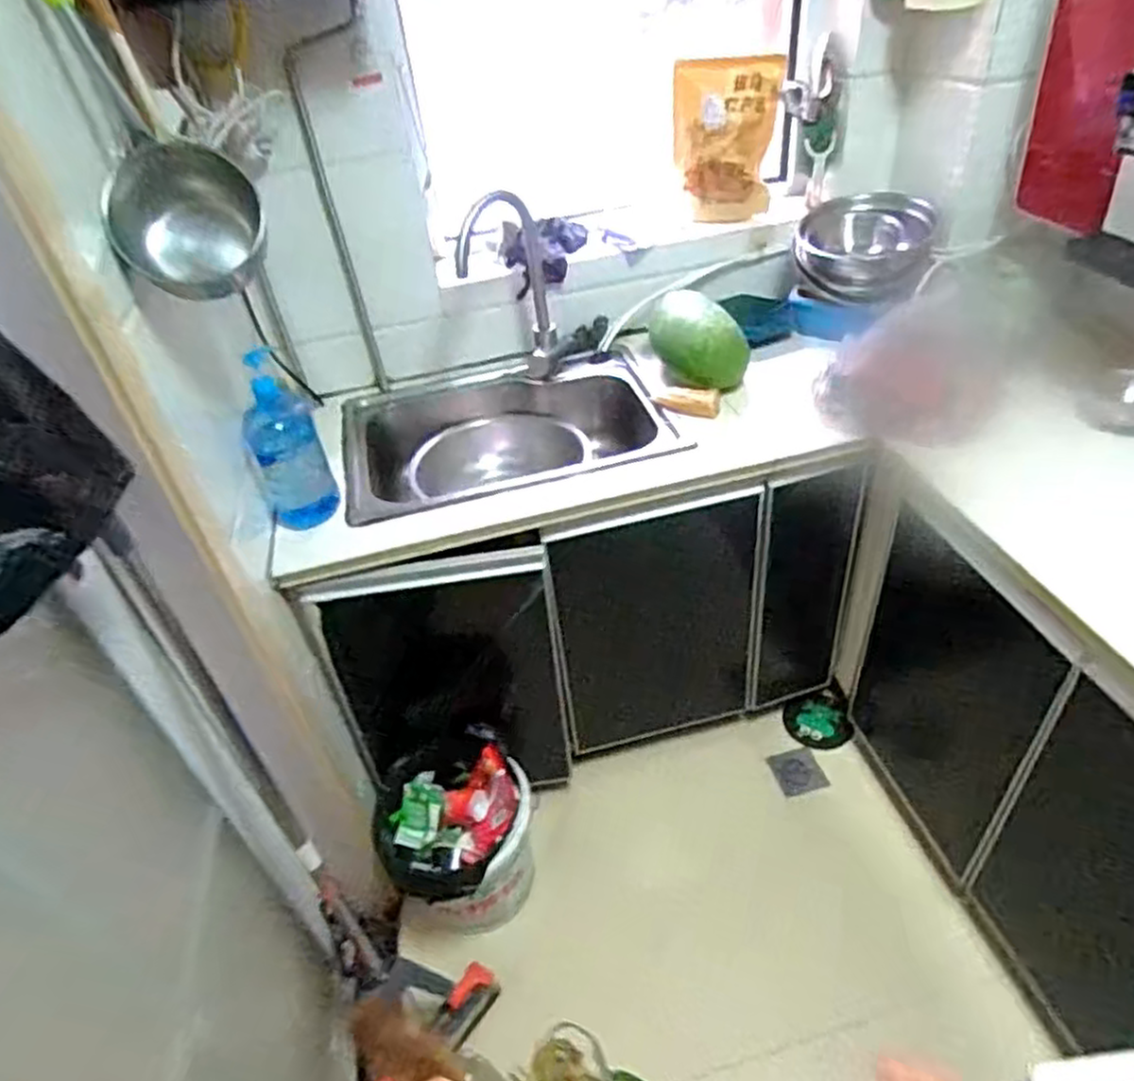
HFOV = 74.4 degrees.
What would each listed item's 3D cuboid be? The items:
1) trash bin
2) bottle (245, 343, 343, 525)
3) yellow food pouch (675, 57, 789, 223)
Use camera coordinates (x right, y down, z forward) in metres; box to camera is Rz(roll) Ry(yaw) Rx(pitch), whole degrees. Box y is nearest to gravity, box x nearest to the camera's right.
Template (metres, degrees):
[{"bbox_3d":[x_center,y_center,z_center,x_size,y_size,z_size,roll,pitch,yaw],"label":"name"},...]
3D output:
[{"bbox_3d":[-0.203,0.568,1.417,0.270,0.329,0.291,-5,40,4],"label":"trash bin"},{"bbox_3d":[-0.450,-0.155,1.201,0.080,0.272,0.112,26,50,34],"label":"bottle"},{"bbox_3d":[0.325,-0.796,1.531,0.214,0.296,0.194,3,41,12],"label":"yellow food pouch"}]

